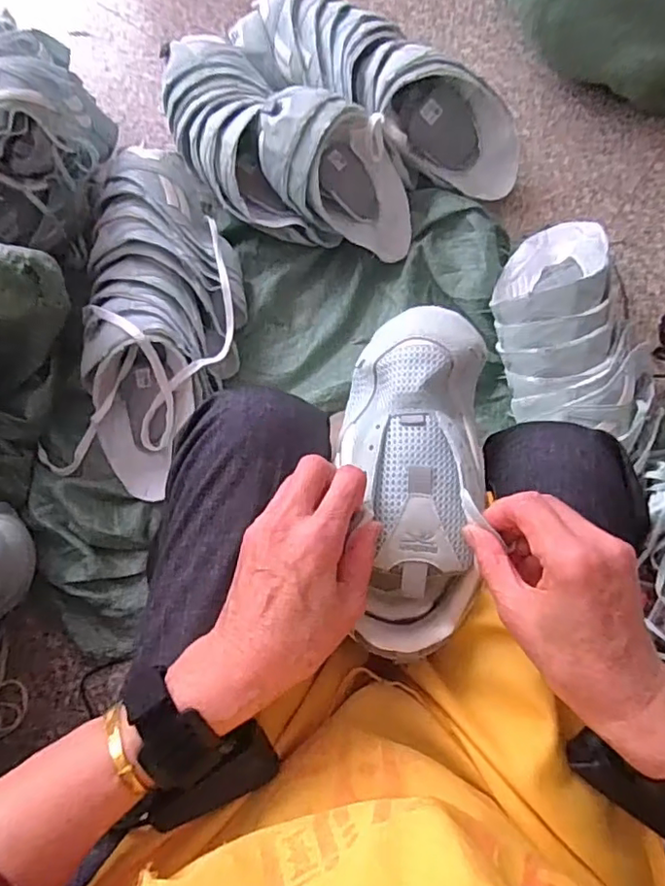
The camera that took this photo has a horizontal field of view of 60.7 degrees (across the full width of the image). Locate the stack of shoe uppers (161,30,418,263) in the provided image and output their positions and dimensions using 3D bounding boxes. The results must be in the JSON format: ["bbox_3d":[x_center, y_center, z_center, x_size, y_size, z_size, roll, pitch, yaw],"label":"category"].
[{"bbox_3d":[-0.083,-0.446,0.859,0.457,0.156,0.225,28,79,5],"label":"stack of shoe uppers"}]

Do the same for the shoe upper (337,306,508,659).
[{"bbox_3d":[0.058,0.019,0.408,0.098,0.062,0.249,2,78,0],"label":"shoe upper"}]

